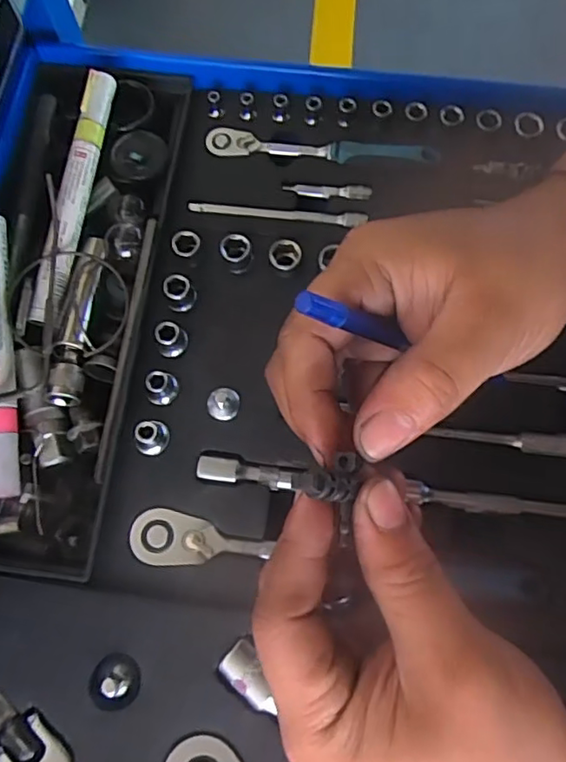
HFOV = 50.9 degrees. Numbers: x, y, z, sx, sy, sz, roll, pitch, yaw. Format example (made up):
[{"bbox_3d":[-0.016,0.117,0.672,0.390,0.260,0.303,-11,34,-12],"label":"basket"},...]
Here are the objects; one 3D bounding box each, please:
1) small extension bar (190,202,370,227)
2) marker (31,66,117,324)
[{"bbox_3d":[-0.004,-0.093,0.330,0.096,0.004,0.007,7,93,4],"label":"small extension bar"},{"bbox_3d":[-0.110,-0.098,0.314,0.015,0.014,0.139,9,79,2],"label":"marker"}]

